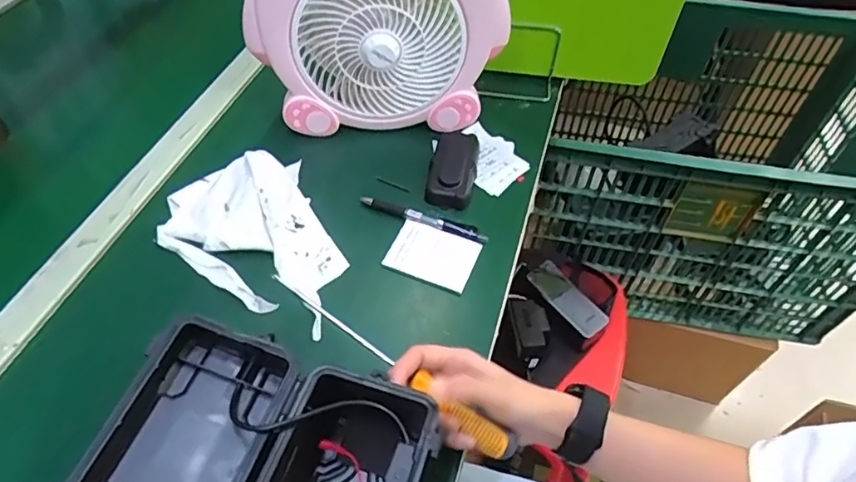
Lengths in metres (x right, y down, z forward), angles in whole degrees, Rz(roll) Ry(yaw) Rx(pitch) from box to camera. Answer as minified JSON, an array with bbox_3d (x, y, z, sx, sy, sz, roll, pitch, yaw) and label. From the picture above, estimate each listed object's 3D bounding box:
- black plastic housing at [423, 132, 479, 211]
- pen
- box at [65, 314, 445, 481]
[{"bbox_3d":[0.029,-0.085,0.640,0.052,0.032,0.105,11,52,4],"label":"black plastic housing"},{"bbox_3d":[-0.005,-0.025,0.604,0.144,0.008,0.015,19,53,10],"label":"pen"},{"bbox_3d":[-0.116,0.173,0.389,0.204,0.092,0.170,16,52,8],"label":"box"}]

